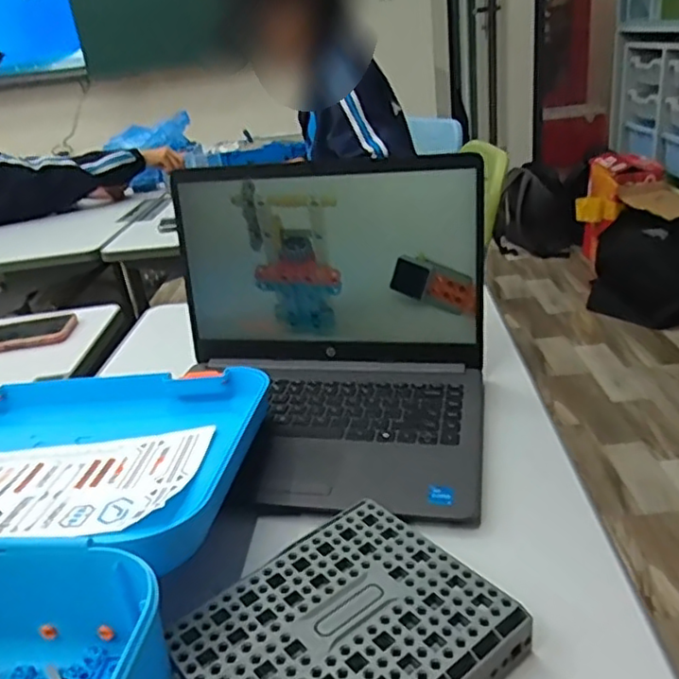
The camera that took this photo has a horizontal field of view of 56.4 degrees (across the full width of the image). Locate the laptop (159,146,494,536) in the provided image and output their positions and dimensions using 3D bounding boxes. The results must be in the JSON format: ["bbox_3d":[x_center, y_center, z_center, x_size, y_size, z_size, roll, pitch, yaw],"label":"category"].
[{"bbox_3d":[-0.036,-0.016,0.574,0.320,0.210,0.259,0,26,14],"label":"laptop"}]

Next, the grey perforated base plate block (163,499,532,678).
[{"bbox_3d":[0.003,0.178,0.376,0.169,0.026,0.142,-24,30,-32],"label":"grey perforated base plate block"}]

